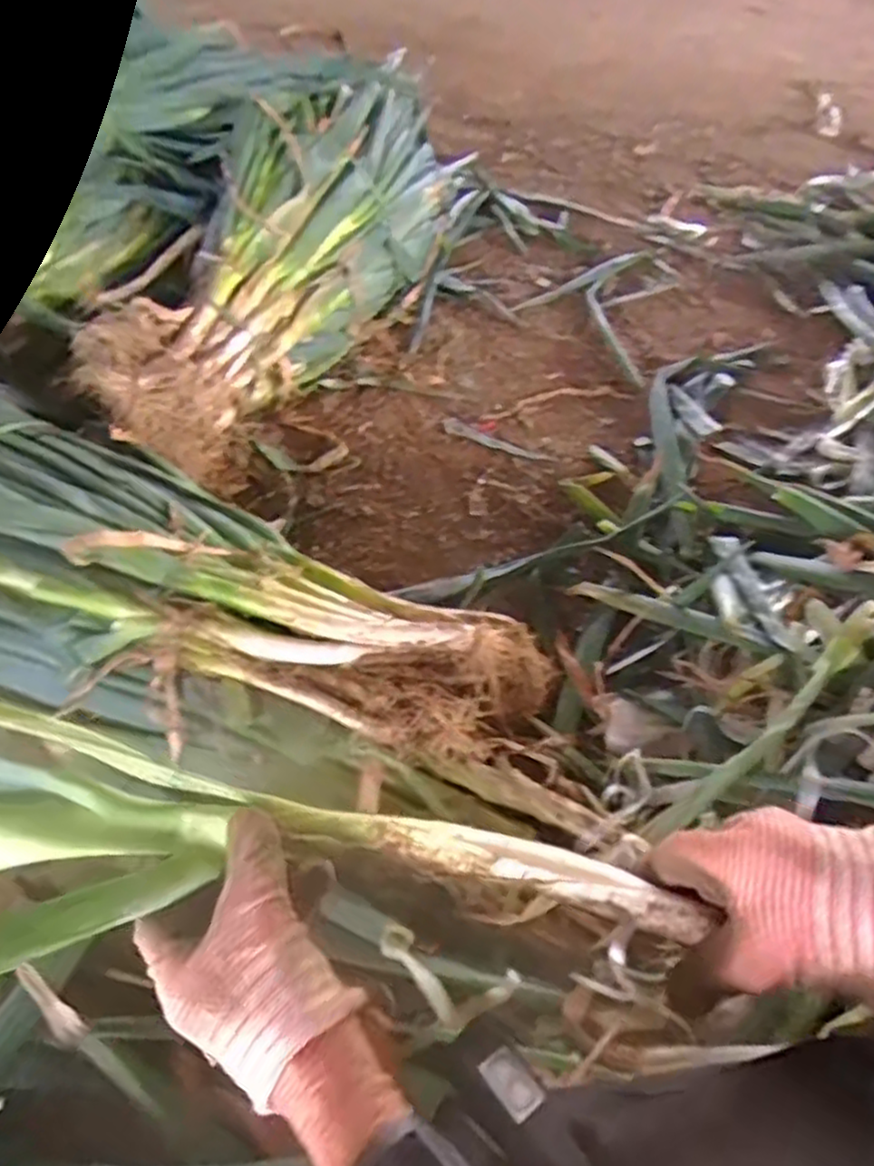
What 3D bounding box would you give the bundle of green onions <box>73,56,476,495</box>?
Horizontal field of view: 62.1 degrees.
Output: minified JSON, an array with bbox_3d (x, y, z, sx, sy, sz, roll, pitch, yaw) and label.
[{"bbox_3d":[-0.201,-0.584,1.217,0.250,0.271,1.033,18,53,13],"label":"bundle of green onions"}]

